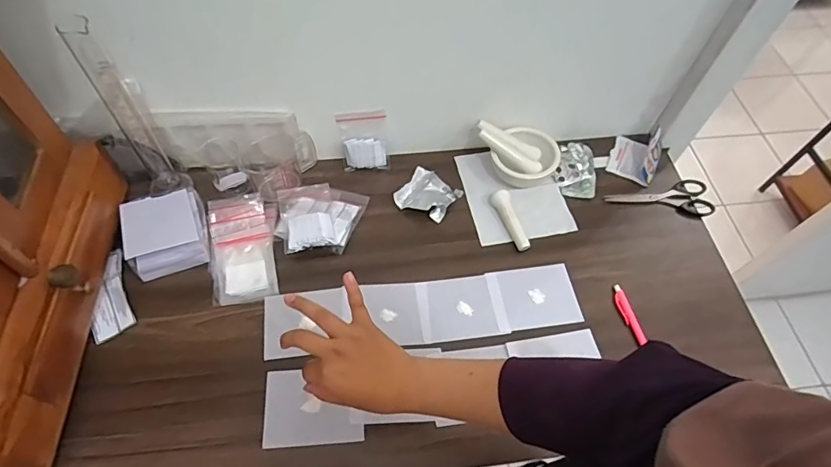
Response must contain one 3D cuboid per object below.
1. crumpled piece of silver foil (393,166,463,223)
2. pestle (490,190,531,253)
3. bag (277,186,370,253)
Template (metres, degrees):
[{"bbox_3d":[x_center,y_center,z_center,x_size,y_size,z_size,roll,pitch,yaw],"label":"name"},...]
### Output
[{"bbox_3d":[0.015,-0.056,0.694,0.078,0.023,0.072,35,64,19],"label":"crumpled piece of silver foil"},{"bbox_3d":[0.134,-0.021,0.669,0.021,0.026,0.091,-20,60,-13],"label":"pestle"},{"bbox_3d":[-0.130,-0.026,0.665,0.118,0.029,0.110,-7,58,-5],"label":"bag"}]

